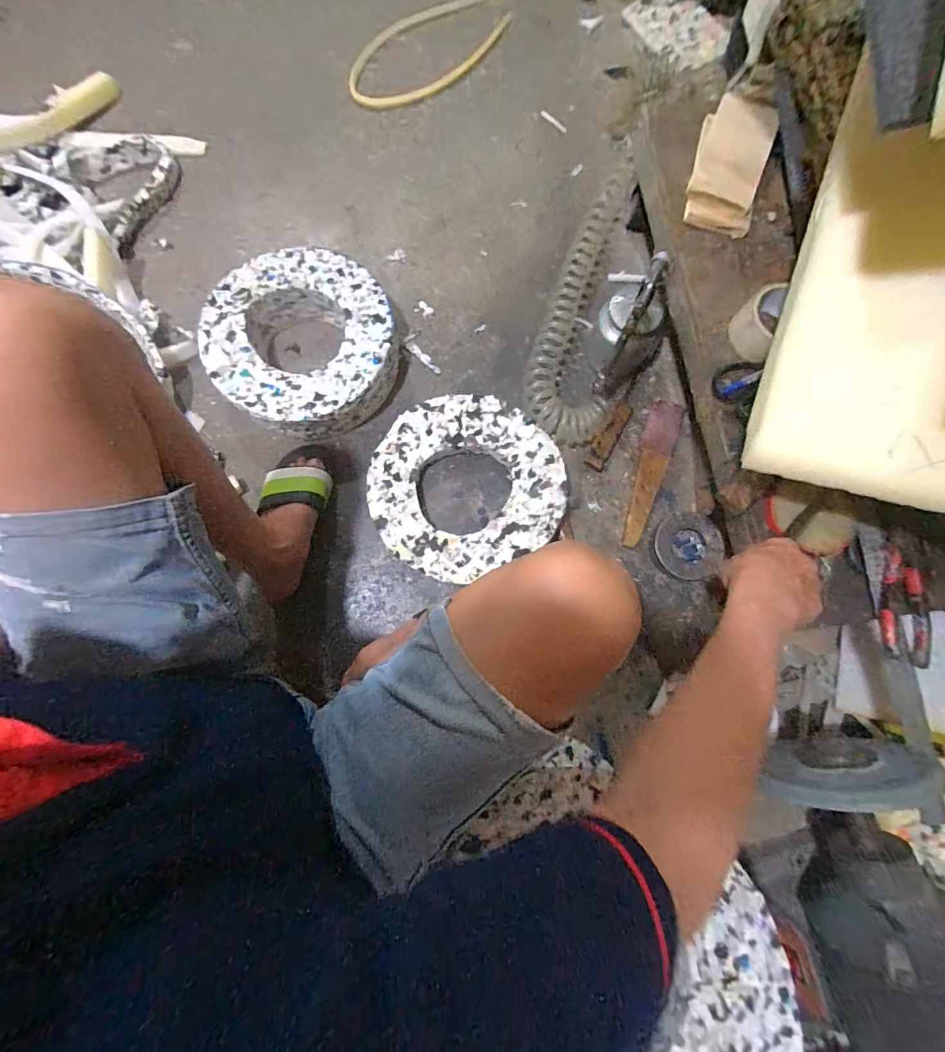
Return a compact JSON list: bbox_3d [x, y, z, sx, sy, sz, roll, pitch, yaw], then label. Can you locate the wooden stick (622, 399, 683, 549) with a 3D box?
[{"bbox_3d":[0.298,-0.096,0.728,0.053,0.022,0.259,21,78,3],"label":"wooden stick"}]

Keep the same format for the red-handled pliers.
[{"bbox_3d":[0.494,0.079,0.502,0.056,0.022,0.156,2,78,-2],"label":"red-handled pliers"}]

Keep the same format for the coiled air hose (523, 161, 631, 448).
[{"bbox_3d":[0.196,-0.430,0.788,0.140,0.054,0.586,11,78,0],"label":"coiled air hose"}]

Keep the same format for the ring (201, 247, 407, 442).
[{"bbox_3d":[-0.279,-0.298,0.736,0.284,0.108,0.294,0,78,-2],"label":"ring"}]

